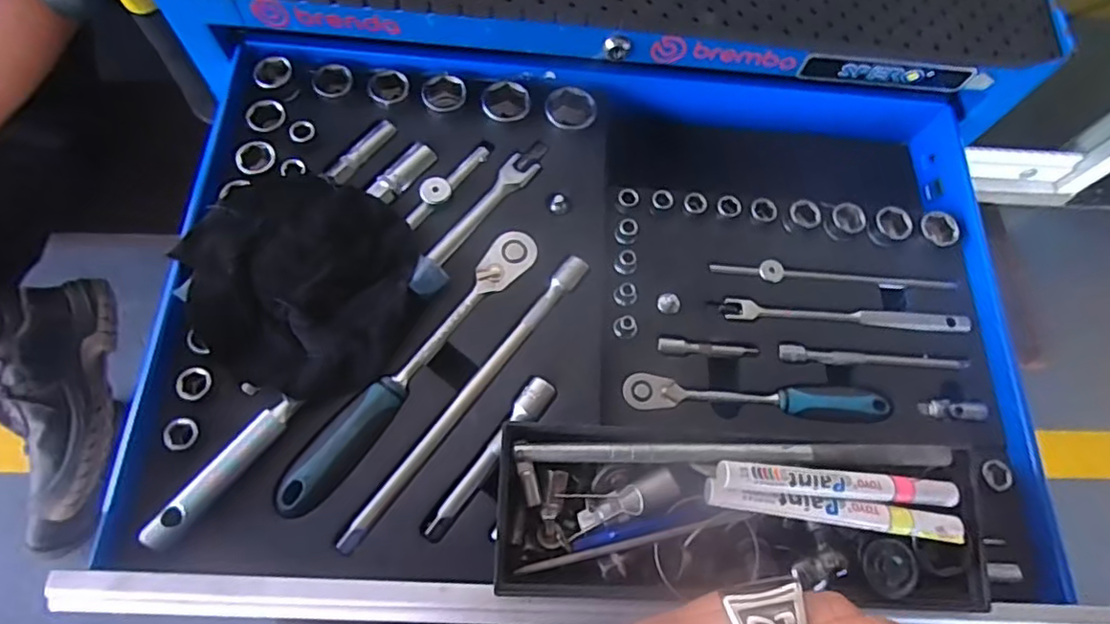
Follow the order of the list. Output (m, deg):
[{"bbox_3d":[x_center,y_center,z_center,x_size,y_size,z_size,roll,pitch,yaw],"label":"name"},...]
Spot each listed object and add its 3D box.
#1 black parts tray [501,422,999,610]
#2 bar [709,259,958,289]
[{"bbox_3d":[0.108,0.117,0.341,0.277,0.051,0.089,3,66,-1],"label":"black parts tray"},{"bbox_3d":[0.218,-0.030,0.467,0.198,0.014,0.017,0,67,-3],"label":"bar"}]

